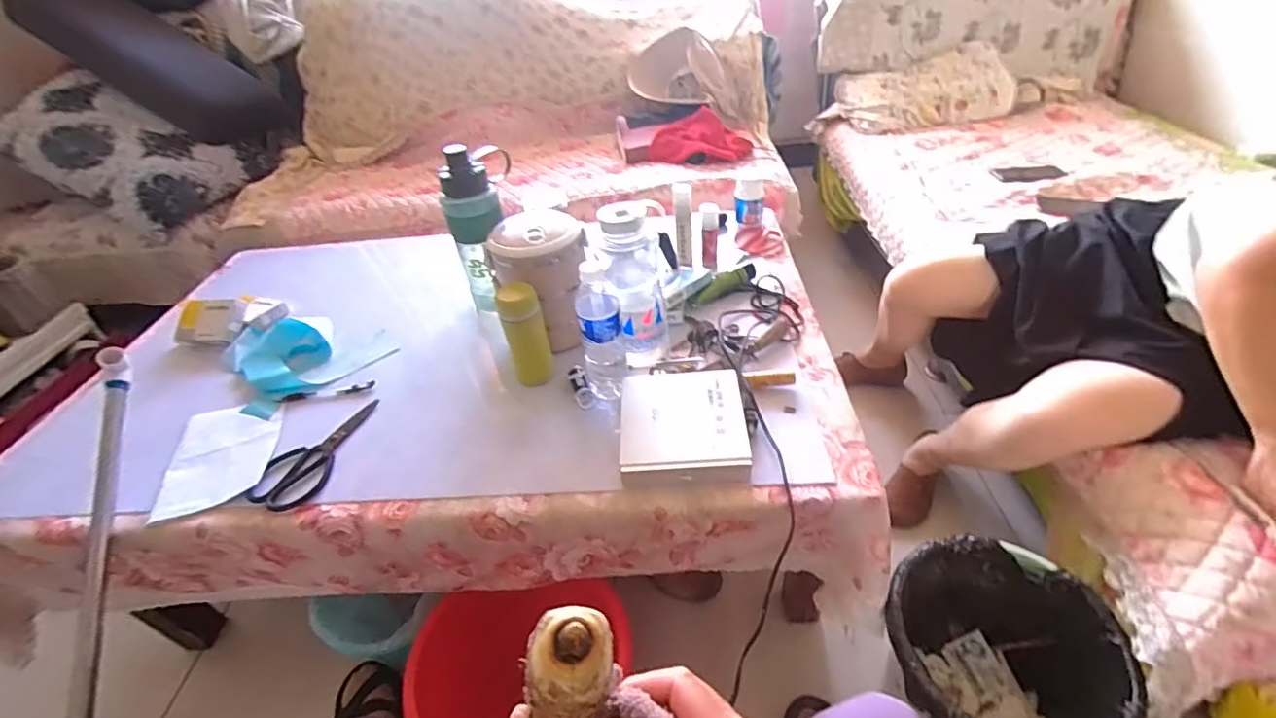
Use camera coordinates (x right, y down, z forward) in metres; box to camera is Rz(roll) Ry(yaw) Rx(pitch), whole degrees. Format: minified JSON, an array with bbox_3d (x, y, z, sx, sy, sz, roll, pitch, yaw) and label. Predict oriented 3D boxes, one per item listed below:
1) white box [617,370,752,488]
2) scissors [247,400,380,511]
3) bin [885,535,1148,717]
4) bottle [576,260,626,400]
[{"bbox_3d":[0.061,0.087,0.723,0.161,0.031,0.174,-3,42,4],"label":"white box"},{"bbox_3d":[-0.458,0.131,0.786,0.092,0.015,0.199,12,45,20],"label":"scissors"},{"bbox_3d":[0.472,0.428,0.750,0.267,0.229,0.263,-12,42,-6],"label":"bin"},{"bbox_3d":[-0.052,-0.036,0.762,0.059,0.206,0.064,-9,42,-3],"label":"bottle"}]

